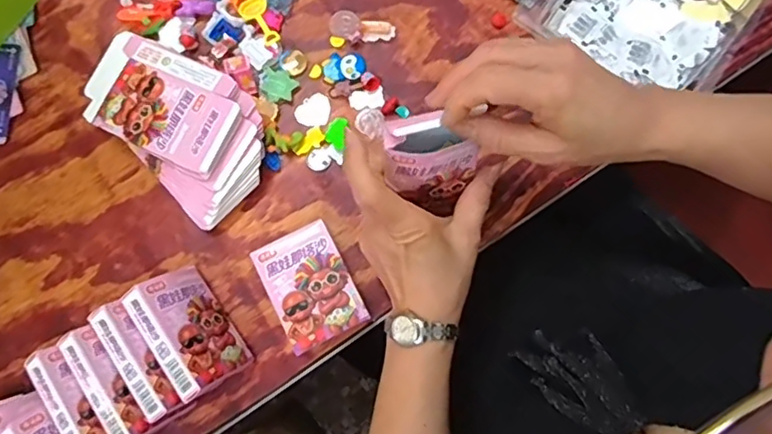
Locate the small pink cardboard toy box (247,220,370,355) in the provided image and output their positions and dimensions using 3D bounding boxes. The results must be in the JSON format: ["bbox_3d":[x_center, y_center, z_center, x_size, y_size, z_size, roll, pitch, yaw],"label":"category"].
[{"bbox_3d":[-0.062,0.056,0.481,0.066,0.026,0.093,-27,80,-4],"label":"small pink cardboard toy box"}]

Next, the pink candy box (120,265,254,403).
[{"bbox_3d":[-0.150,0.086,0.457,0.022,0.071,0.092,-38,85,26],"label":"pink candy box"}]

